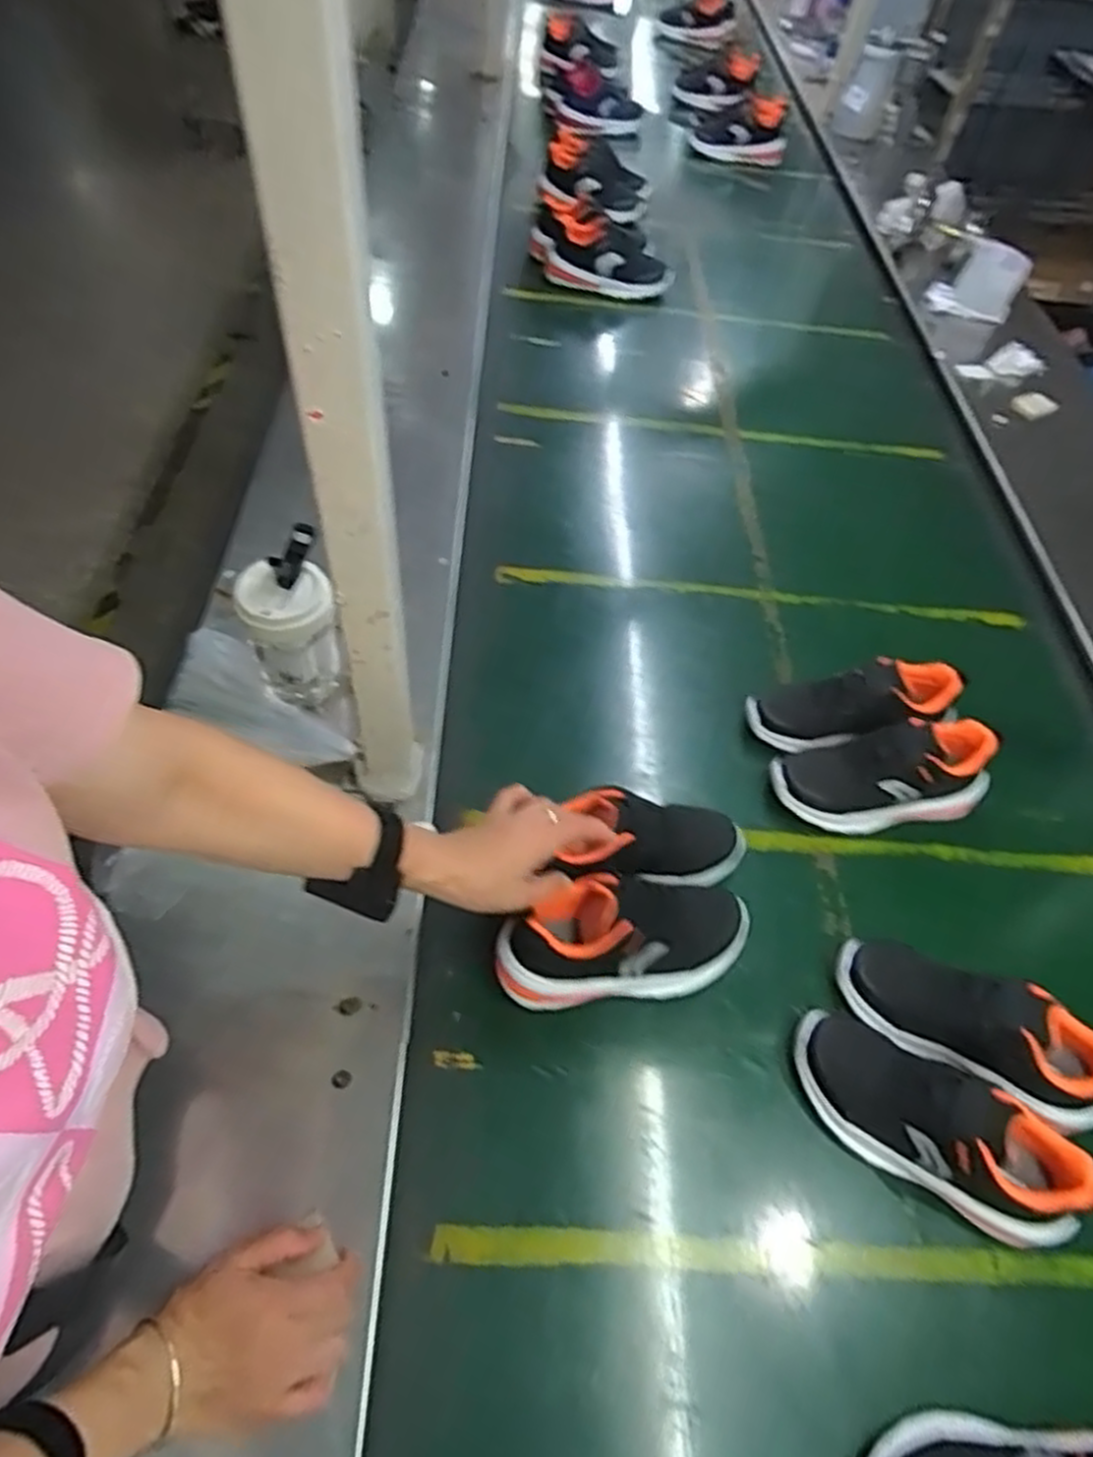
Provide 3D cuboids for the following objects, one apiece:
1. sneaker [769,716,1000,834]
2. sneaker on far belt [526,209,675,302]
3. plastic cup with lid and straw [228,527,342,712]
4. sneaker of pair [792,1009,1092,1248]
[{"bbox_3d":[0.343,0.053,0.804,0.212,0.105,0.081,-1,55,-7],"label":"sneaker"},{"bbox_3d":[0.090,-0.861,1.432,0.278,0.104,0.084,16,54,5],"label":"sneaker on far belt"},{"bbox_3d":[-0.249,-0.097,0.766,0.082,0.158,0.094,-10,56,-14],"label":"plastic cup with lid and straw"},{"bbox_3d":[0.297,0.306,0.606,0.215,0.096,0.078,31,57,16],"label":"sneaker of pair"}]

